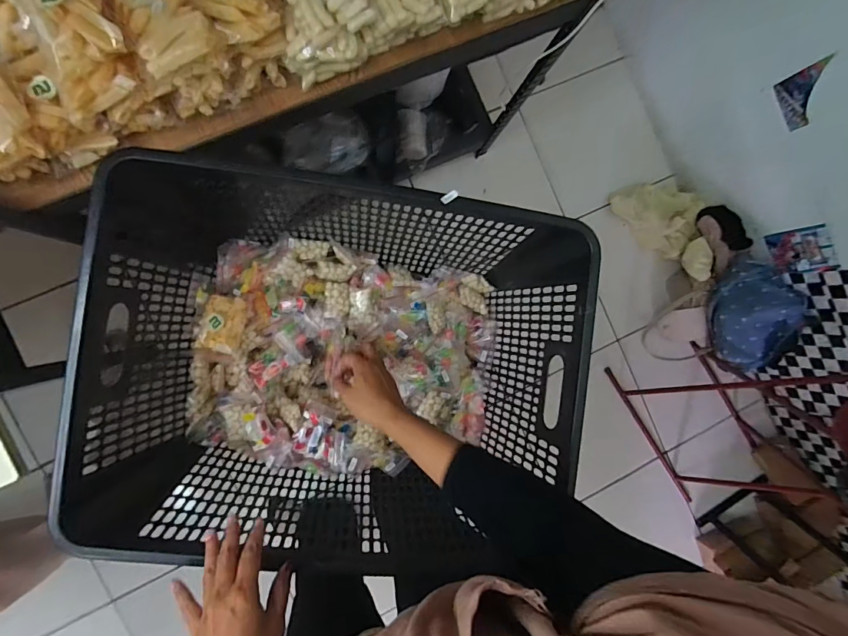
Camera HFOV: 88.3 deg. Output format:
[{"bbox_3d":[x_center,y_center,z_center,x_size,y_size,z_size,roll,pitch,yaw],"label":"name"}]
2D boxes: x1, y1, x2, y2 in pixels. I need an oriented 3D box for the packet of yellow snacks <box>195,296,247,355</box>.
[{"bbox_3d":[-0.297,0.008,0.643,0.063,0.029,0.081,11,88,-9],"label":"packet of yellow snacks"}]

